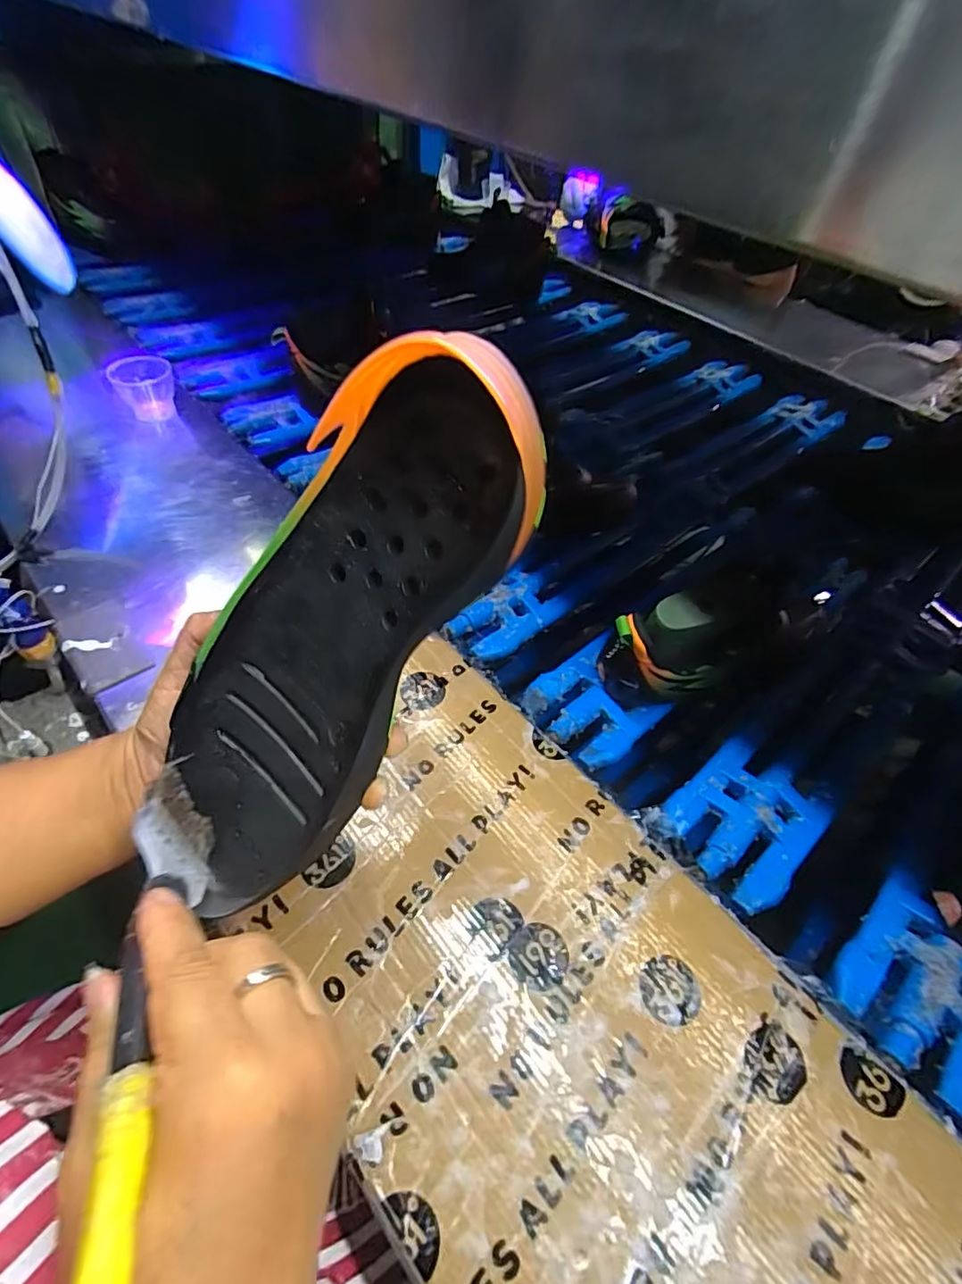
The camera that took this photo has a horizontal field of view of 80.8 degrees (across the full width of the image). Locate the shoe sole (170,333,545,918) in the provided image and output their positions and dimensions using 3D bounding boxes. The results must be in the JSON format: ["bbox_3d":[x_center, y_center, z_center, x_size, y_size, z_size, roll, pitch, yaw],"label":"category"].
[{"bbox_3d":[-0.061,-0.006,0.226,0.095,0.228,0.045,36,19,8],"label":"shoe sole"}]

